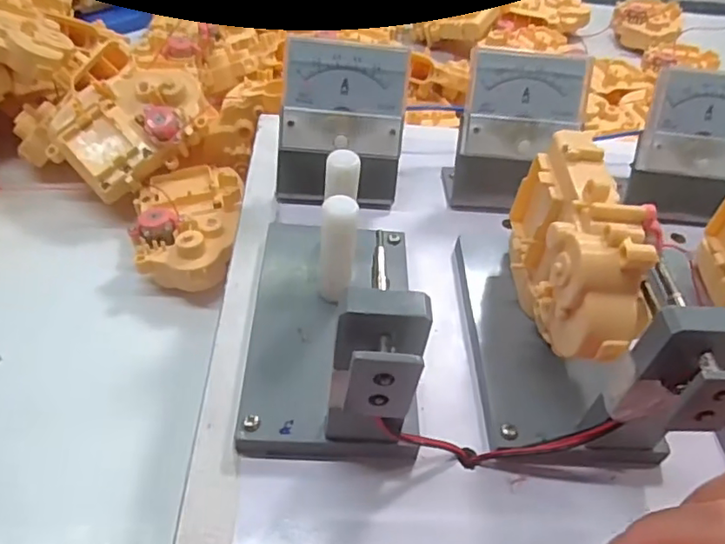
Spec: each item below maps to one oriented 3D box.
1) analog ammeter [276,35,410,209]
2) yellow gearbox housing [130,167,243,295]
[{"bbox_3d":[-0.011,-0.074,0.310,0.065,0.077,0.043,2,46,-5],"label":"analog ammeter"},{"bbox_3d":[-0.109,-0.027,0.371,0.064,0.040,0.104,-4,47,-11],"label":"yellow gearbox housing"}]

